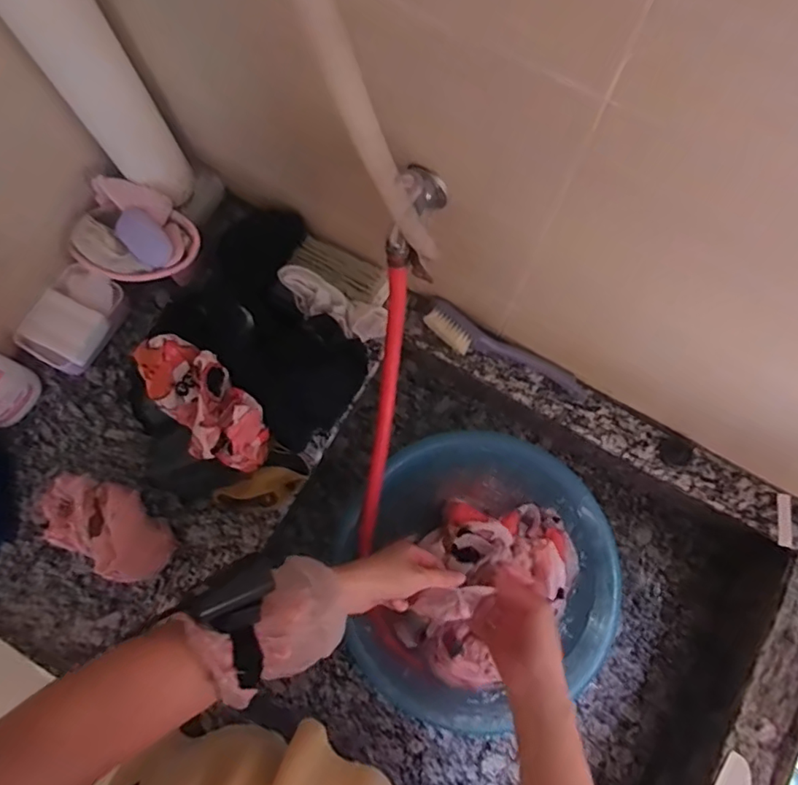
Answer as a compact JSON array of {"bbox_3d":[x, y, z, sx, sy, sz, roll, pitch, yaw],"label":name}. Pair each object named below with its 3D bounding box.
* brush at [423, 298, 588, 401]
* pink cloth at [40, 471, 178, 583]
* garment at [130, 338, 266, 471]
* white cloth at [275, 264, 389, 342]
[{"bbox_3d":[0.132,-0.047,0.700,0.218,0.035,0.045,29,79,8],"label":"brush"},{"bbox_3d":[-0.328,0.148,0.627,0.157,0.076,0.082,20,77,7],"label":"pink cloth"},{"bbox_3d":[-0.207,0.012,0.600,0.077,0.062,0.170,-43,95,-8],"label":"garment"},{"bbox_3d":[-0.084,-0.109,0.697,0.147,0.044,0.050,29,78,-8],"label":"white cloth"}]

